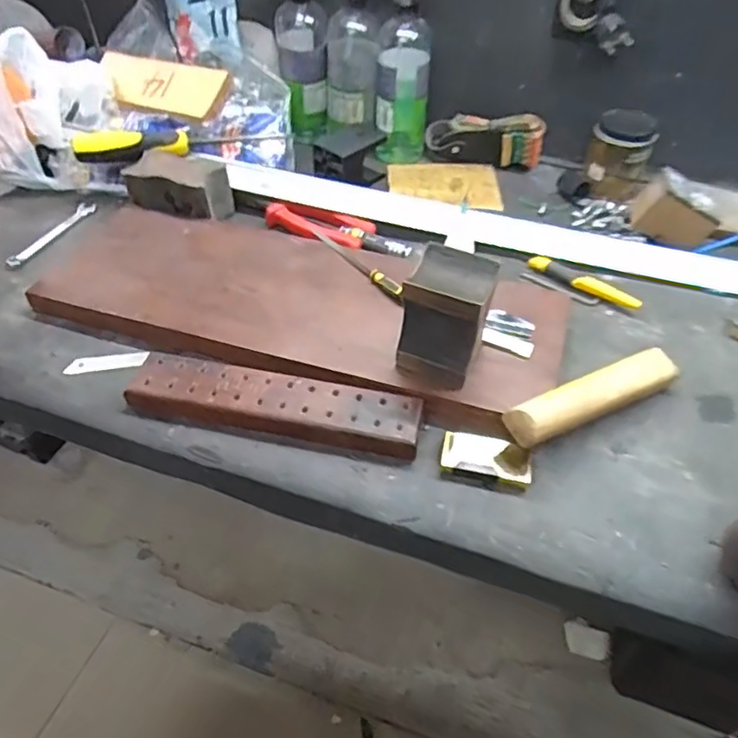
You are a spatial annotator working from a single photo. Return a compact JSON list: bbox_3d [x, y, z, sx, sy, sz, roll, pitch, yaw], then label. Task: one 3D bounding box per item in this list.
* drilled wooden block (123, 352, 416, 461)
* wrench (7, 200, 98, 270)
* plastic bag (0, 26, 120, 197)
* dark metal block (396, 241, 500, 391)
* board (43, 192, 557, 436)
[{"bbox_3d":[-0.081,0.030,0.502,0.247,0.018,0.057,9,47,8],"label":"drilled wooden block"},{"bbox_3d":[-0.366,-0.157,0.685,0.024,0.012,0.136,18,49,16],"label":"wrench"},{"bbox_3d":[-0.412,-0.310,0.726,0.208,0.157,0.110,-26,52,-23],"label":"plastic bag"},{"bbox_3d":[0.063,-0.044,0.487,0.067,0.083,0.068,14,48,12],"label":"dark metal block"},{"bbox_3d":[-0.075,-0.091,0.594,0.523,0.024,0.223,16,49,14],"label":"board"}]

